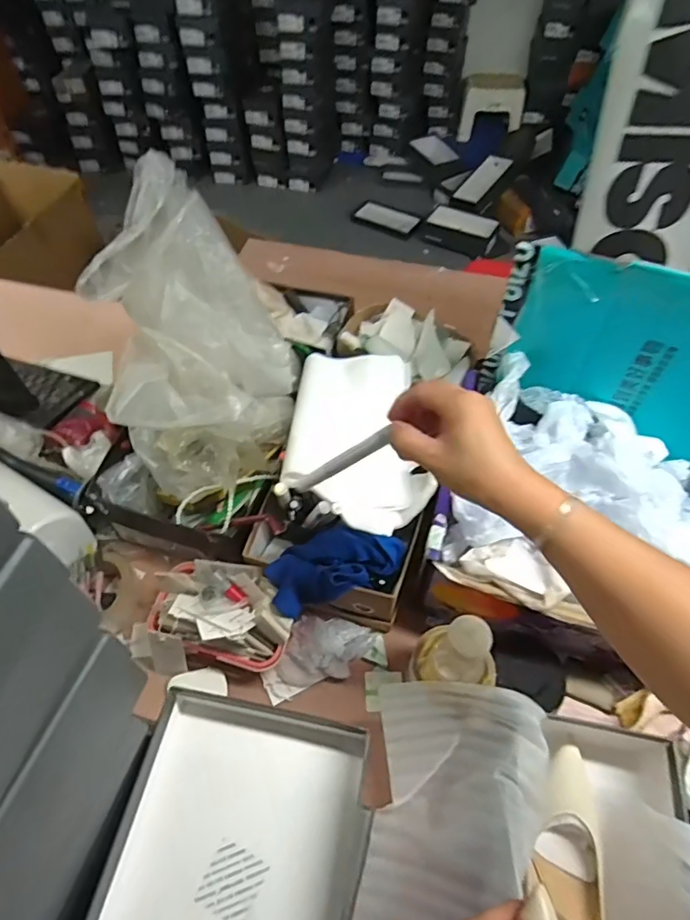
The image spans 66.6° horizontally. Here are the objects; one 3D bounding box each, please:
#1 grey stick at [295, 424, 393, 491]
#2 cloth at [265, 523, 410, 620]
[{"bbox_3d":[-0.005,0.004,0.492,0.016,0.137,0.015,30,51,-27],"label":"grey stick"},{"bbox_3d":[-0.010,0.118,0.606,0.154,0.041,0.075,-17,57,-12],"label":"cloth"}]

